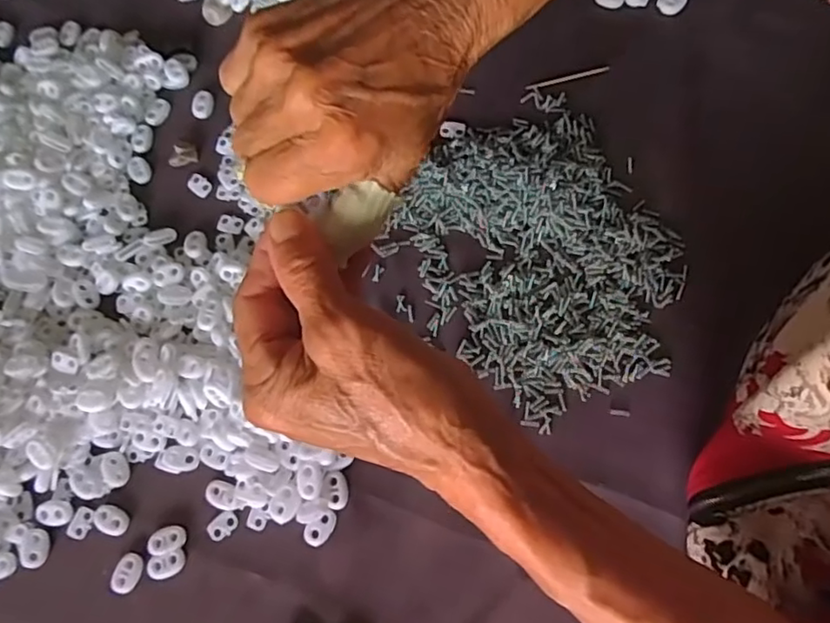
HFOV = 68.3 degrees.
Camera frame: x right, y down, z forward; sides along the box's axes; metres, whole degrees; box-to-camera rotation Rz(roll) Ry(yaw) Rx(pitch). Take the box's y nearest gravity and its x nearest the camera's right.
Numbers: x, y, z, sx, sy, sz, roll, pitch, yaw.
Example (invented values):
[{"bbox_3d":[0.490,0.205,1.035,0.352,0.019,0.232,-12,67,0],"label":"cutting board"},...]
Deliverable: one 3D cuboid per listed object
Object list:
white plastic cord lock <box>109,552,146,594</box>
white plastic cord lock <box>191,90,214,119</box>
[{"bbox_3d":[-0.175,0.158,0.371,0.017,0.006,0.022,26,75,11],"label":"white plastic cord lock"},{"bbox_3d":[-0.164,-0.161,0.474,0.016,0.006,0.025,0,71,3],"label":"white plastic cord lock"}]

